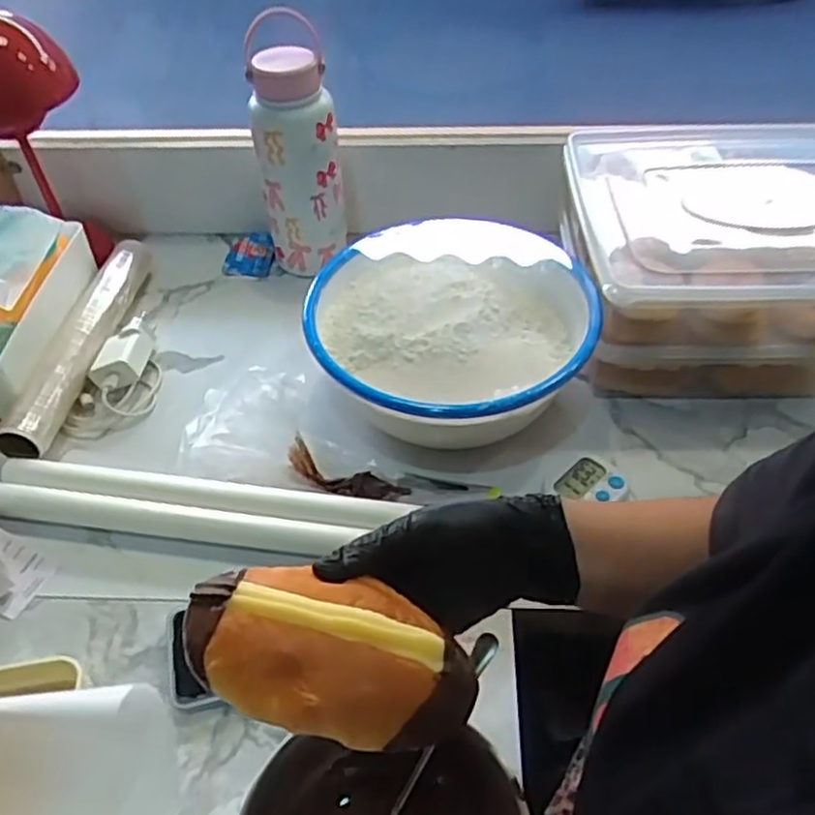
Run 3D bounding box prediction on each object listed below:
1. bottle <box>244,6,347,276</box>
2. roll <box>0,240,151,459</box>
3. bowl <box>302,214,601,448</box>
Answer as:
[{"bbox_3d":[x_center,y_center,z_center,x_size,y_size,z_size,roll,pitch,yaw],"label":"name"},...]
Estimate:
[{"bbox_3d":[-0.116,-0.259,0.776,0.091,0.244,0.067,-11,48,-8],"label":"bottle"},{"bbox_3d":[-0.333,-0.073,0.739,0.055,0.053,0.307,1,47,3],"label":"roll"},{"bbox_3d":[0.040,-0.064,0.676,0.249,0.093,0.255,-1,47,1],"label":"bowl"}]

